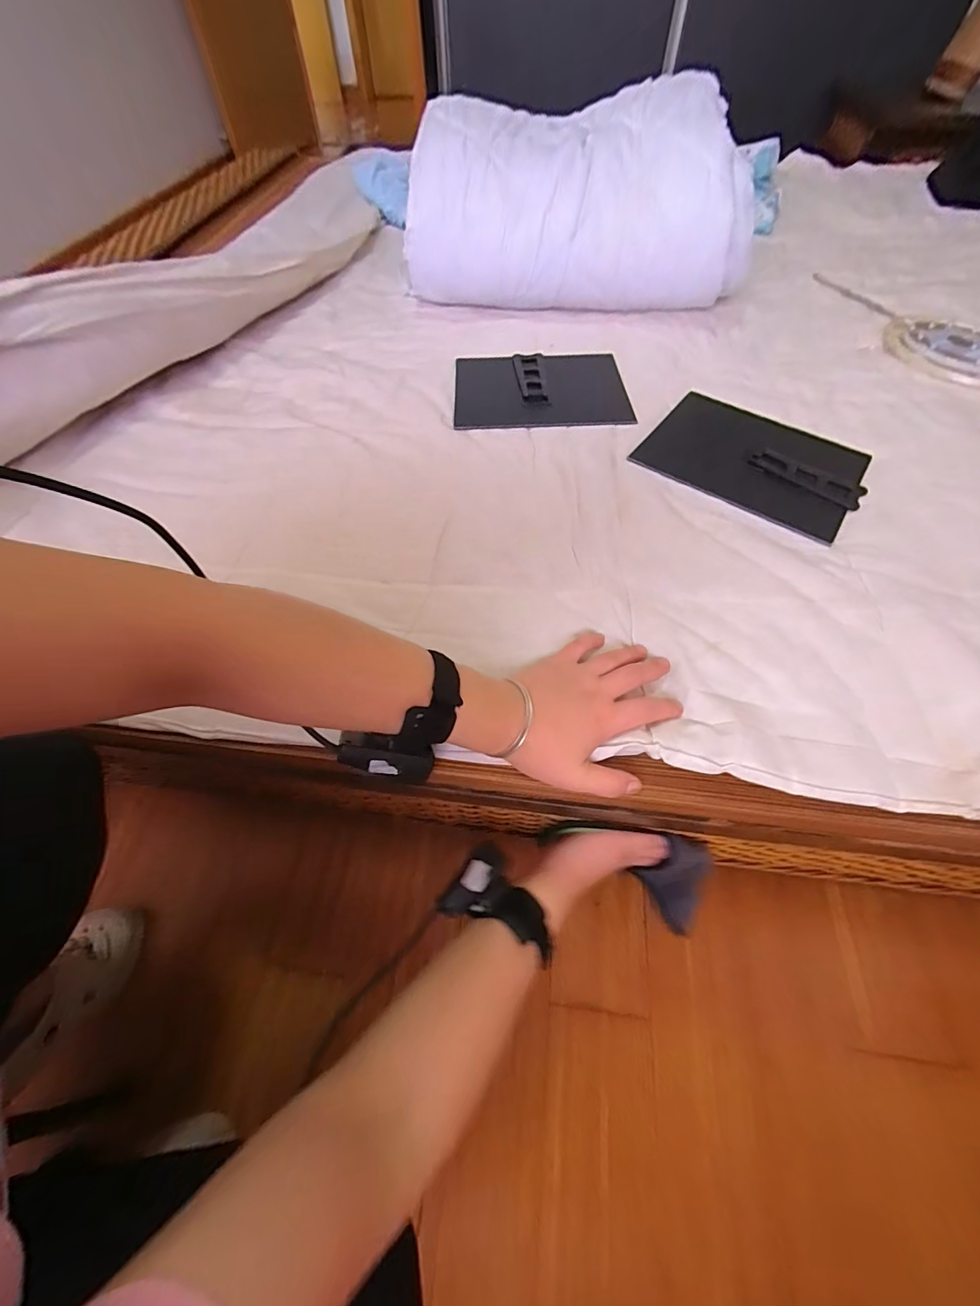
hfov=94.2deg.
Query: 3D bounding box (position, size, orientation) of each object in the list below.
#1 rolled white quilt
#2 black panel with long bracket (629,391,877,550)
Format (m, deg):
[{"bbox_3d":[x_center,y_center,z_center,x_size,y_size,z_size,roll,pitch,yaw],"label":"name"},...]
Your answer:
[{"bbox_3d":[0.126,-0.748,0.766,0.598,0.220,0.340,2,58,2],"label":"rolled white quilt"},{"bbox_3d":[0.324,-0.242,0.564,0.243,0.009,0.205,32,64,19],"label":"black panel with long bracket"}]

